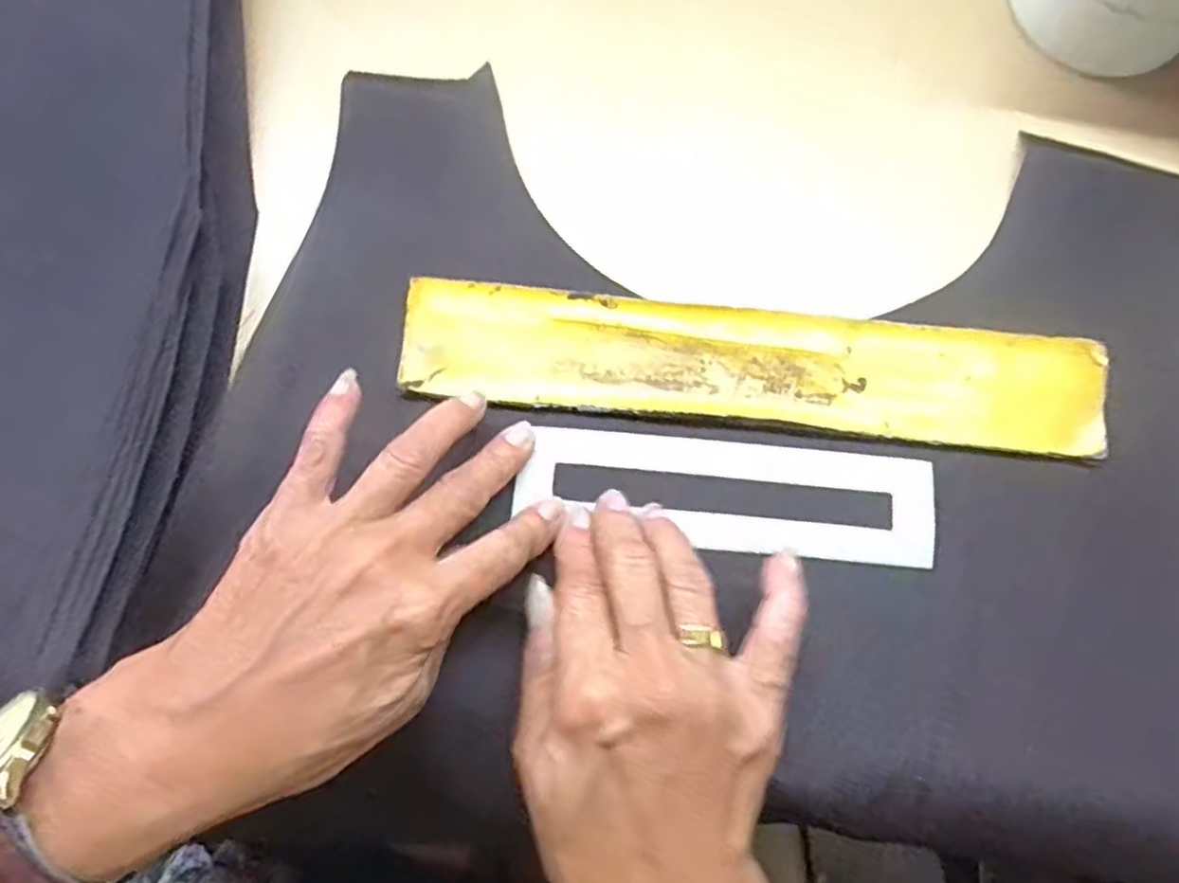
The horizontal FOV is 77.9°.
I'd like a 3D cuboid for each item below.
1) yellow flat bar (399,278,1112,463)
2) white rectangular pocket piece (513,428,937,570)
[{"bbox_3d":[0.063,-0.029,0.282,0.265,0.006,0.047,6,81,1],"label":"yellow flat bar"},{"bbox_3d":[0.052,0.020,0.277,0.155,0.005,0.041,5,71,1],"label":"white rectangular pocket piece"}]

